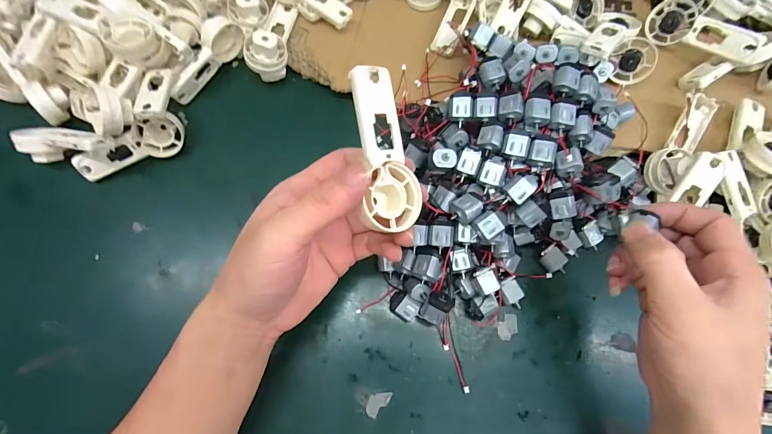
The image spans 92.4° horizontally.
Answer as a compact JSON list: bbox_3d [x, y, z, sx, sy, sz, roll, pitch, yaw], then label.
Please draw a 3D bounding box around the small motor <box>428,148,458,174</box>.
[{"bbox_3d":[0.044,-0.041,0.294,0.022,0.026,0.018,0,79,1],"label":"small motor"}]

